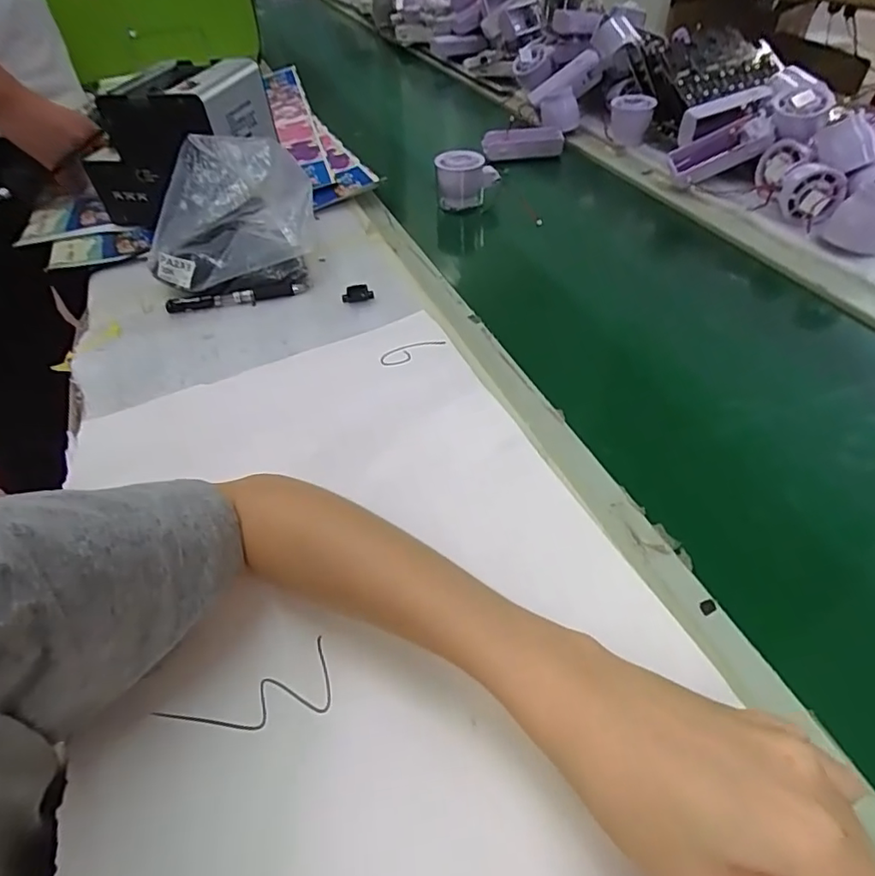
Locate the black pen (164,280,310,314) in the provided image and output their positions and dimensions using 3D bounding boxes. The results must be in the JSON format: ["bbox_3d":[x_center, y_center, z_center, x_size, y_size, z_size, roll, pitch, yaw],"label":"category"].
[{"bbox_3d":[-0.194,-0.138,0.553,0.137,0.015,0.019,-13,46,-8],"label":"black pen"}]

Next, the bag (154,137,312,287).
[{"bbox_3d":[-0.203,-0.213,0.554,0.155,0.121,0.087,-16,47,-11],"label":"bag"}]

